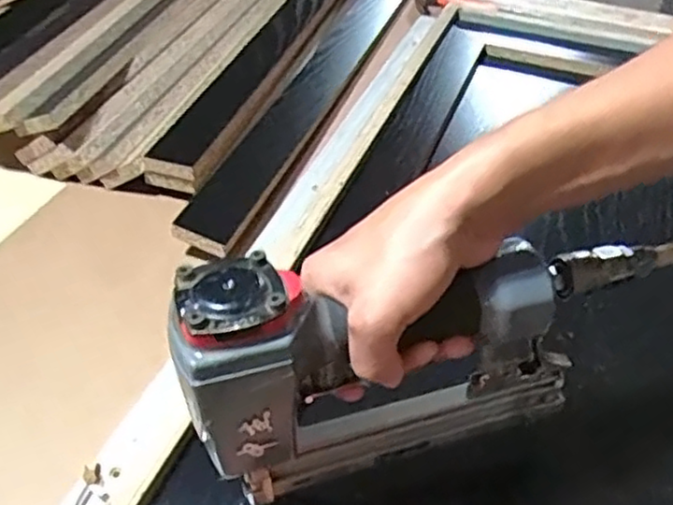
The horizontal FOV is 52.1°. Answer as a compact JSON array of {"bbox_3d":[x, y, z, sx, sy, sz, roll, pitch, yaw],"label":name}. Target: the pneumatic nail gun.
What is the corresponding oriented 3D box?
[{"bbox_3d":[0.032,0.058,0.375,0.218,0.145,0.057,-12,44,-10],"label":"pneumatic nail gun"}]

